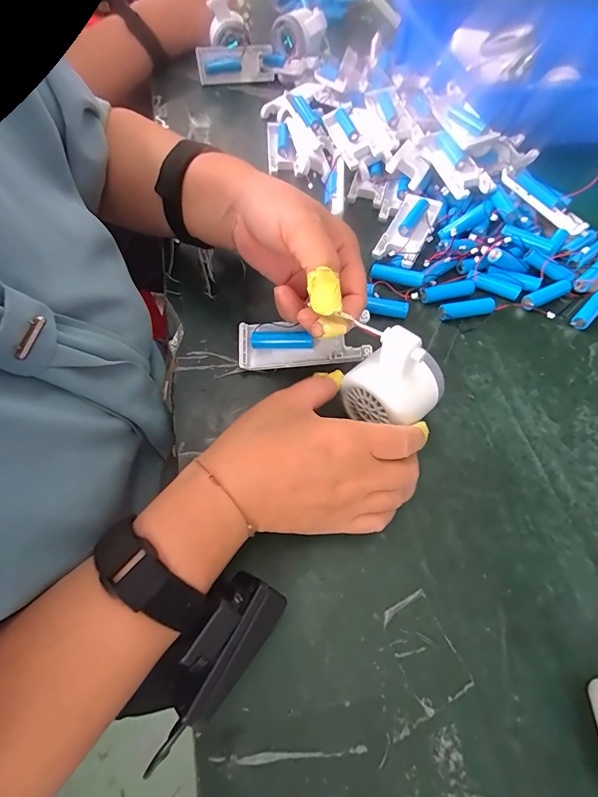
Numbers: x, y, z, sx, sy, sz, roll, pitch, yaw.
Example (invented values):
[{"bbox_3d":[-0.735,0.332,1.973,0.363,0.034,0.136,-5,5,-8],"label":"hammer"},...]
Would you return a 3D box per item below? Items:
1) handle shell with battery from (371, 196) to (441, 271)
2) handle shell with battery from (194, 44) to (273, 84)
[{"bbox_3d":[0.109,-0.169,0.400,0.041,0.018,0.103,23,62,10],"label":"handle shell with battery"},{"bbox_3d":[-0.091,-0.475,0.568,0.104,0.047,0.033,-11,22,-7],"label":"handle shell with battery"}]

